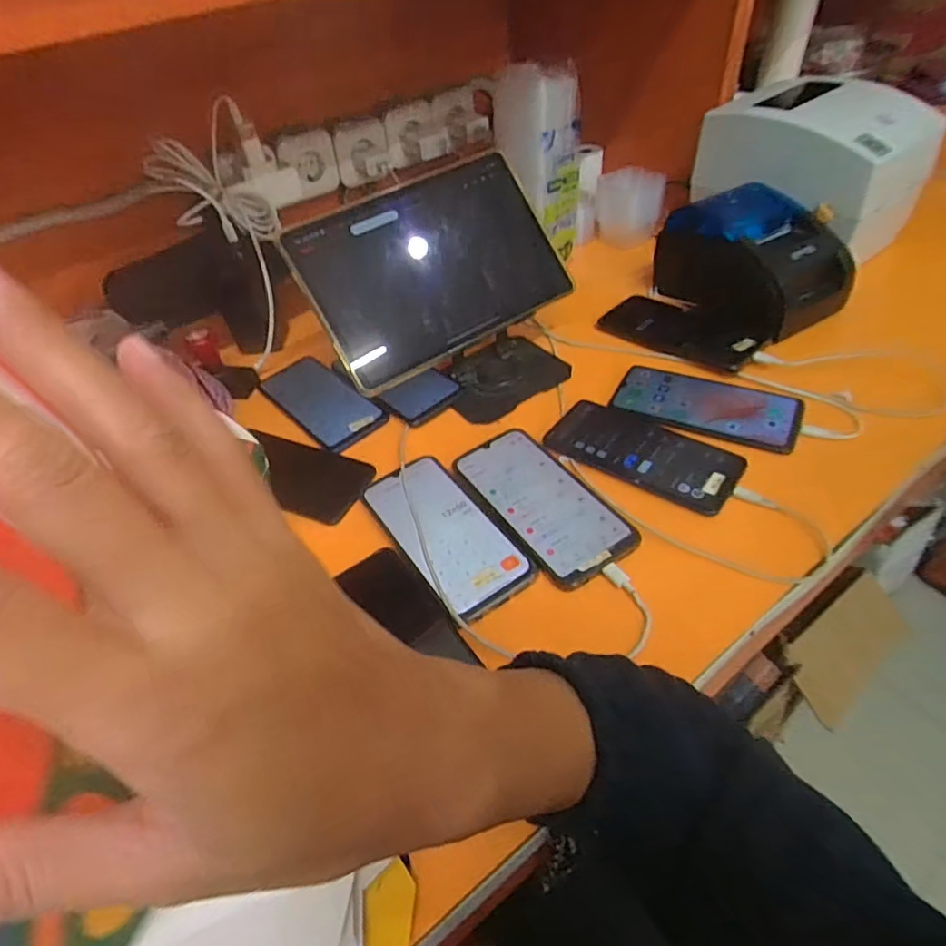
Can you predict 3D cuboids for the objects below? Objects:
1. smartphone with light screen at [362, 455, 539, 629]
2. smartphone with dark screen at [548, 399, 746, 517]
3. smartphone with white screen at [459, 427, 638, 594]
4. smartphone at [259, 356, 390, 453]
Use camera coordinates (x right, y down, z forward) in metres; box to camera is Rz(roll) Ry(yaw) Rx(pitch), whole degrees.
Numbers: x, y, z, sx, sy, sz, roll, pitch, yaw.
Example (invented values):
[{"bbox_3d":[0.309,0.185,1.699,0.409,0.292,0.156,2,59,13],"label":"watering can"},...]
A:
[{"bbox_3d":[-0.025,0.045,0.486,0.077,0.010,0.168,-29,49,-18],"label":"smartphone with light screen"},{"bbox_3d":[0.153,-0.024,0.524,0.166,0.014,0.085,27,56,30],"label":"smartphone with dark screen"},{"bbox_3d":[0.056,0.021,0.494,0.077,0.008,0.170,-28,48,-17],"label":"smartphone with white screen"},{"bbox_3d":[-0.166,-0.080,0.635,0.073,0.008,0.169,-35,51,-23],"label":"smartphone"}]

